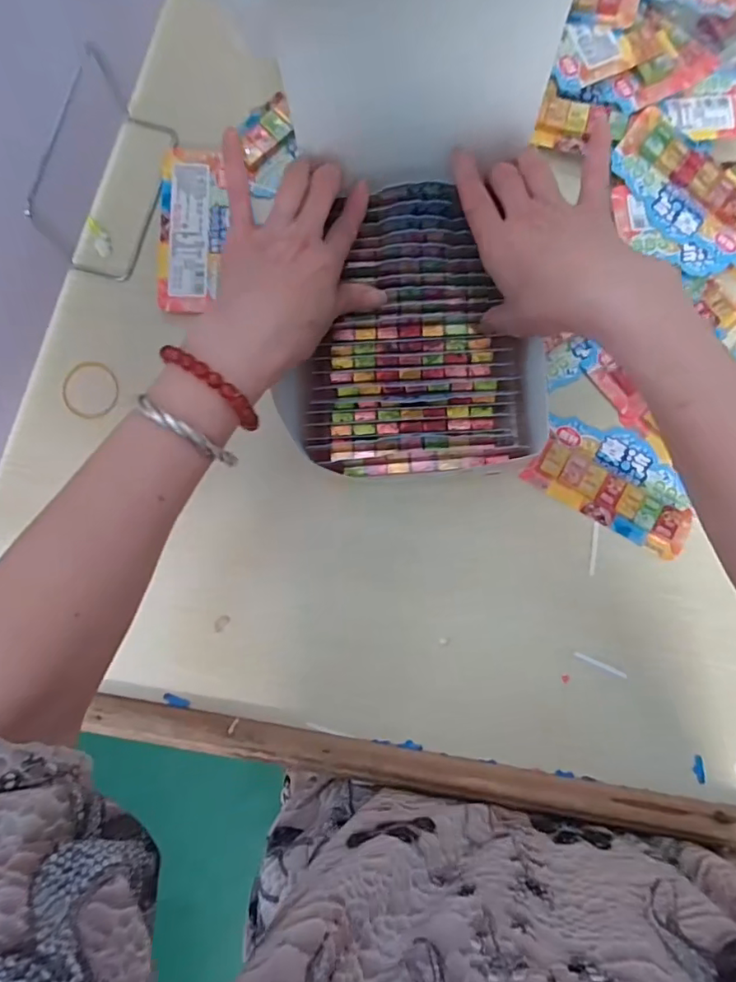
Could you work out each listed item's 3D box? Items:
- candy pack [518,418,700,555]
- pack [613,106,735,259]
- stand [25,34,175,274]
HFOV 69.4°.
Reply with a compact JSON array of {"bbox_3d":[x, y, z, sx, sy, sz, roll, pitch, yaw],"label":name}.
[{"bbox_3d":[0.206,-0.009,0.439,0.136,0.012,0.074,28,85,3],"label":"candy pack"},{"bbox_3d":[0.274,-0.250,0.445,0.150,0.024,0.070,36,85,4],"label":"pack"},{"bbox_3d":[-0.206,-0.253,0.423,0.059,0.070,0.148,13,84,1],"label":"stand"}]

